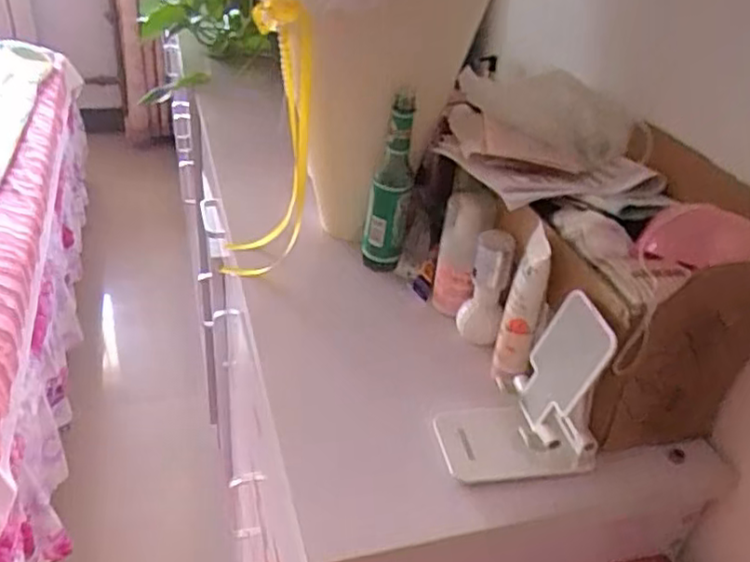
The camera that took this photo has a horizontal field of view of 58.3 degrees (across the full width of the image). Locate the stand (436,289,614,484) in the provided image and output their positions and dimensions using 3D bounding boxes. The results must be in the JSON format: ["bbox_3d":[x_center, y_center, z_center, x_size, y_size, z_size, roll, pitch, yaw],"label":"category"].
[{"bbox_3d":[0.103,0.074,0.466,0.103,0.117,0.071,-4,36,-14],"label":"stand"}]

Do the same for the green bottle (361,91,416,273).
[{"bbox_3d":[0.013,-0.093,0.656,0.042,0.177,0.047,2,35,-6],"label":"green bottle"}]

